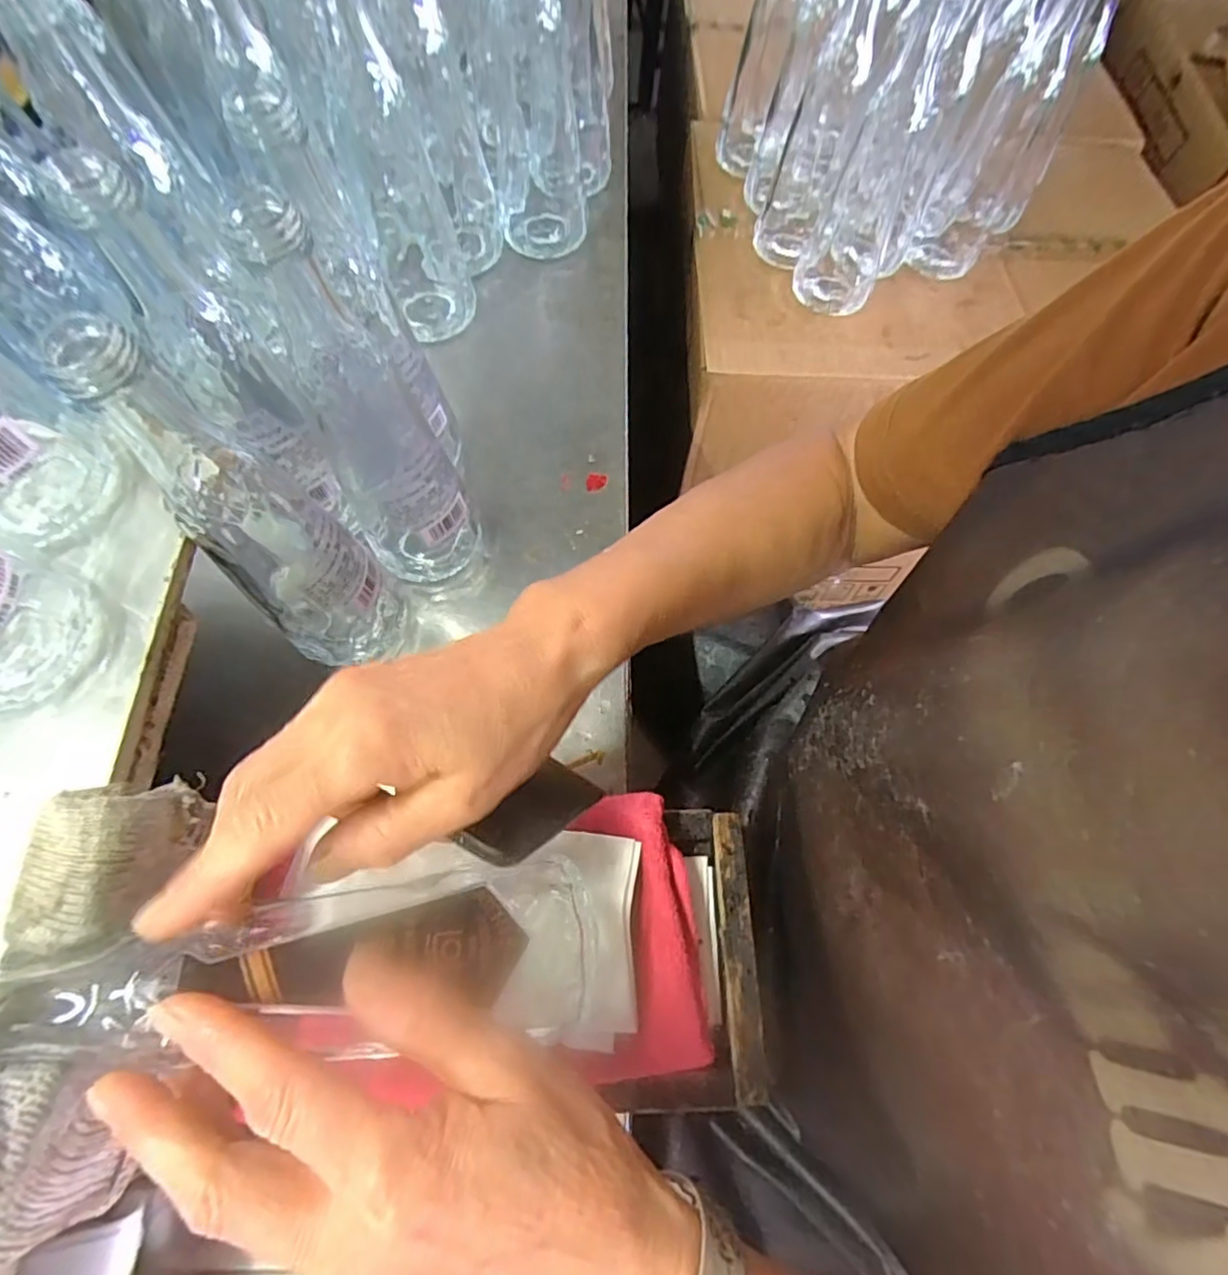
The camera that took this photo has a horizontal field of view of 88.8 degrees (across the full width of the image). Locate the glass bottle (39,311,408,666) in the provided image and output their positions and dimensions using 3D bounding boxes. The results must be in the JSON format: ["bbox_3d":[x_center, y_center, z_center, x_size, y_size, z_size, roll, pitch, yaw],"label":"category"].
[{"bbox_3d":[-0.159,-0.048,0.295,0.058,0.198,0.057,0,68,-1],"label":"glass bottle"}]

